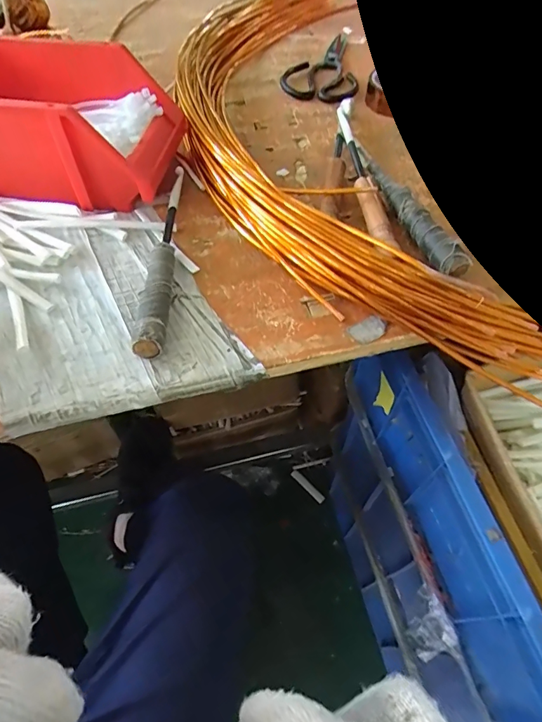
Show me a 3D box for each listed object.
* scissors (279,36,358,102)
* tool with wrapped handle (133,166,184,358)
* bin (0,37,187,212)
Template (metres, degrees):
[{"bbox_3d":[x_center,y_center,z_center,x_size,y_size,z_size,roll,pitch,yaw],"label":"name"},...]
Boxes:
[{"bbox_3d":[0.087,-0.464,0.682,0.113,0.012,0.221,11,57,8],"label":"scissors"},{"bbox_3d":[-0.107,-0.114,0.441,0.024,0.029,0.257,-1,56,-1],"label":"tool with wrapped handle"},{"bbox_3d":[-0.241,-0.279,0.494,0.264,0.112,0.204,3,56,2],"label":"bin"}]

